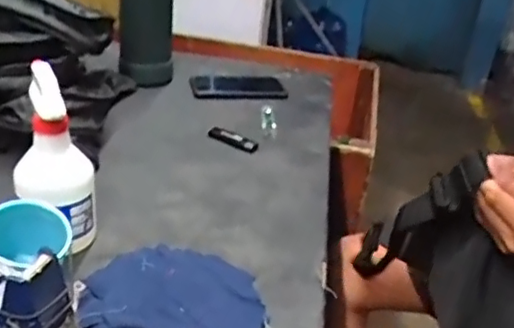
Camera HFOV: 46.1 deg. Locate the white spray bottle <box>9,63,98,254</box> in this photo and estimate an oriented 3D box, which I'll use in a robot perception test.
[{"bbox_3d":[-0.206,0.002,0.620,0.083,0.182,0.067,15,30,17],"label":"white spray bottle"}]

